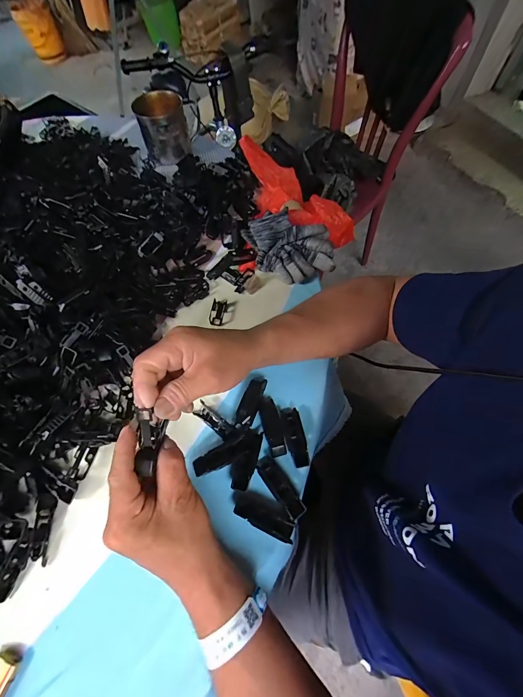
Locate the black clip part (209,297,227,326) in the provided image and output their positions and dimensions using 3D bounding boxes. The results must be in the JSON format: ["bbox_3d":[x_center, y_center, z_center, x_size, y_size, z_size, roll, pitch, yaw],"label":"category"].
[{"bbox_3d":[-0.062,-0.053,0.434,0.020,0.006,0.042,8,64,6],"label":"black clip part"}]

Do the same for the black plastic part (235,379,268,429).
[{"bbox_3d":[-0.014,0.065,0.375,0.023,0.013,0.063,17,65,10],"label":"black plastic part"}]

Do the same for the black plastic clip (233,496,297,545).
[{"bbox_3d":[0.003,0.180,0.322,0.065,0.013,0.023,21,66,12],"label":"black plastic clip"}]

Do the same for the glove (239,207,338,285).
[{"bbox_3d":[0.042,-0.157,0.456,0.113,0.051,0.113,-17,64,-7],"label":"glove"}]

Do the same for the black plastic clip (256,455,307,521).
[{"bbox_3d":[0.021,0.152,0.333,0.022,0.008,0.070,-35,67,-15],"label":"black plastic clip"}]

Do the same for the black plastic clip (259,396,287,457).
[{"bbox_3d":[0.013,0.093,0.367,0.023,0.009,0.072,-13,63,-5],"label":"black plastic clip"}]

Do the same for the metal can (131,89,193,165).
[{"bbox_3d":[-0.189,-0.424,0.589,0.090,0.087,0.087,-14,63,-5],"label":"metal can"}]

